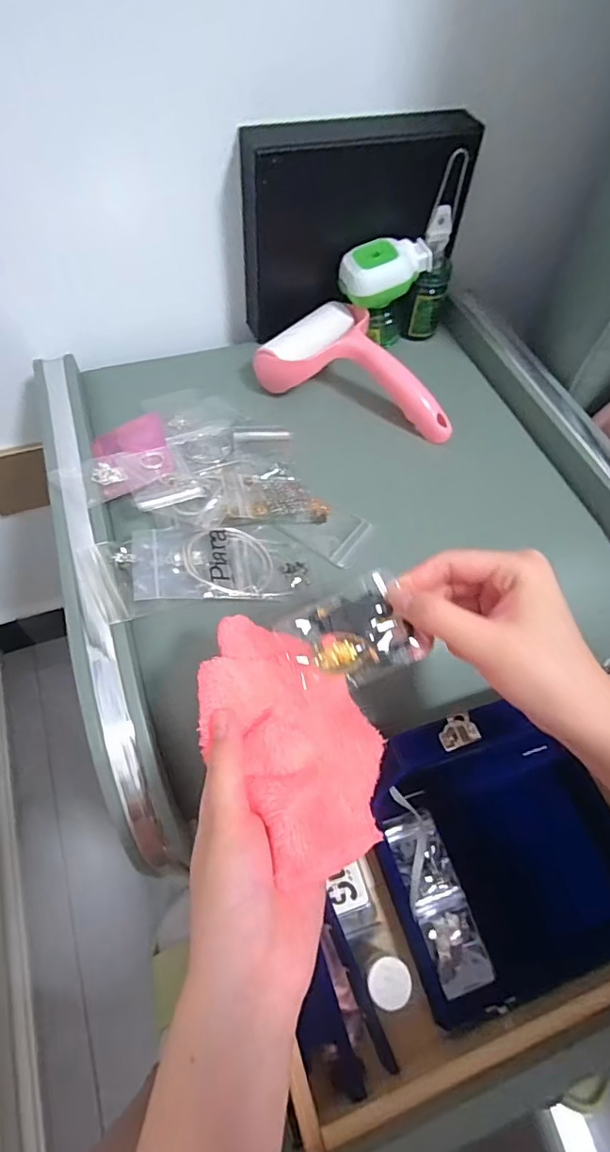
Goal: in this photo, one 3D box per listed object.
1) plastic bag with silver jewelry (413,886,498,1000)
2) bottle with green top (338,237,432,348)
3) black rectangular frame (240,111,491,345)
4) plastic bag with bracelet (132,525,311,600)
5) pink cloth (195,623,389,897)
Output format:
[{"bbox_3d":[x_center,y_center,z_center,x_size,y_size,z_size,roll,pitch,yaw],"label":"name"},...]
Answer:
[{"bbox_3d":[0.120,0.295,0.436,0.044,0.014,0.068,-14,59,-11],"label":"plastic bag with silver jewelry"},{"bbox_3d":[0.072,-0.260,0.507,0.075,0.087,0.044,-18,60,-13],"label":"bottle with green top"},{"bbox_3d":[0.046,-0.317,0.487,0.212,0.150,0.040,-8,48,-2],"label":"black rectangular frame"},{"bbox_3d":[-0.059,-0.011,0.384,0.118,0.011,0.066,-2,50,-17],"label":"plastic bag with bracelet"},{"bbox_3d":[-0.005,0.078,0.279,0.080,0.046,0.129,-22,61,-15],"label":"pink cloth"}]

